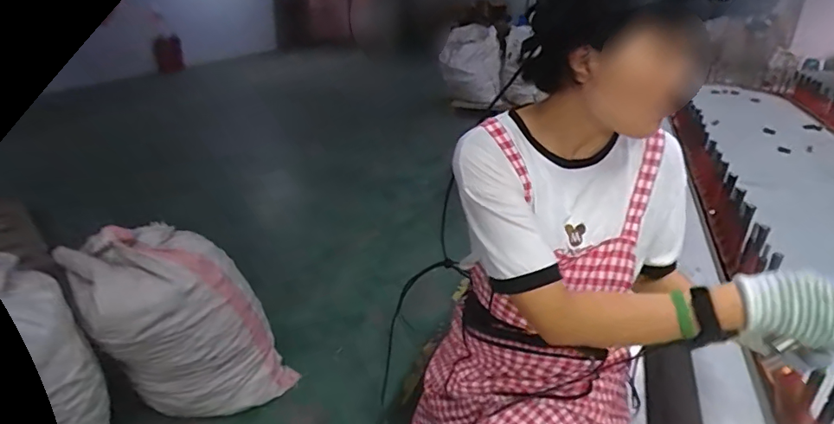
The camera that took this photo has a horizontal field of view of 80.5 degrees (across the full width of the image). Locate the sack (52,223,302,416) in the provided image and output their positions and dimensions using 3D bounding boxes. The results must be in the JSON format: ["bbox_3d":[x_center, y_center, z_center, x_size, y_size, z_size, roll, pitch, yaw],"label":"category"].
[{"bbox_3d":[-0.775,0.371,1.674,0.448,0.796,0.373,-24,41,-14],"label":"sack"}]

